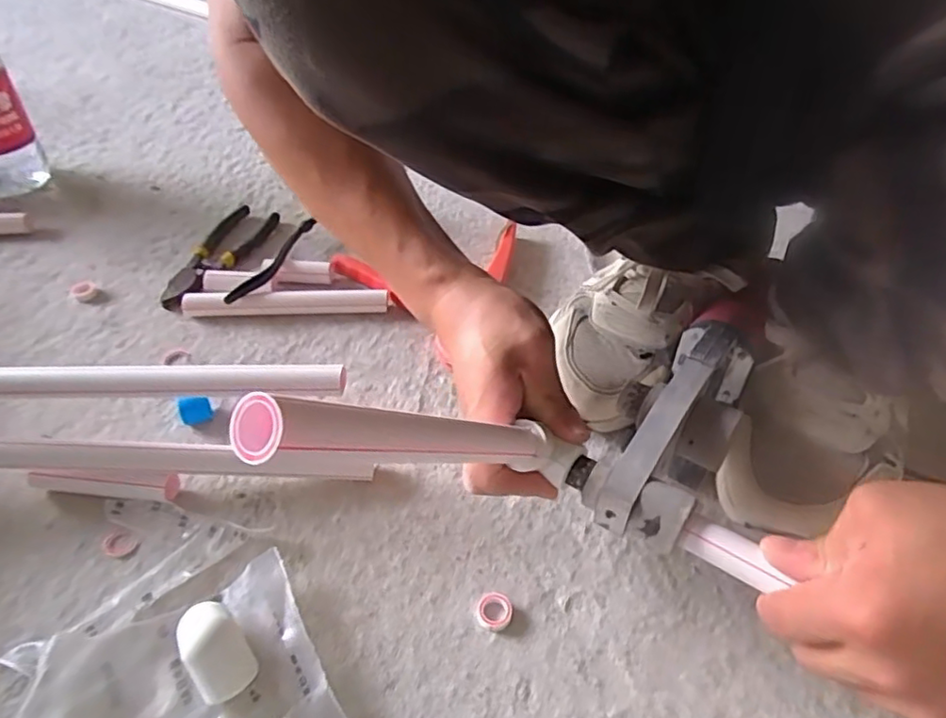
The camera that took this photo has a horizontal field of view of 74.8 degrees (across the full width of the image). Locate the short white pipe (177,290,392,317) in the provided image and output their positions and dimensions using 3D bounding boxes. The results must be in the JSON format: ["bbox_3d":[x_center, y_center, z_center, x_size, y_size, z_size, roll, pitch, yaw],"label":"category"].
[{"bbox_3d":[-0.163,-0.052,0.543,0.171,0.021,0.018,-3,45,-4],"label":"short white pipe"}]

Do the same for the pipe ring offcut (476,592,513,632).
[{"bbox_3d":[0.013,0.151,0.371,0.021,0.004,0.023,1,45,-1],"label":"pipe ring offcut"}]

